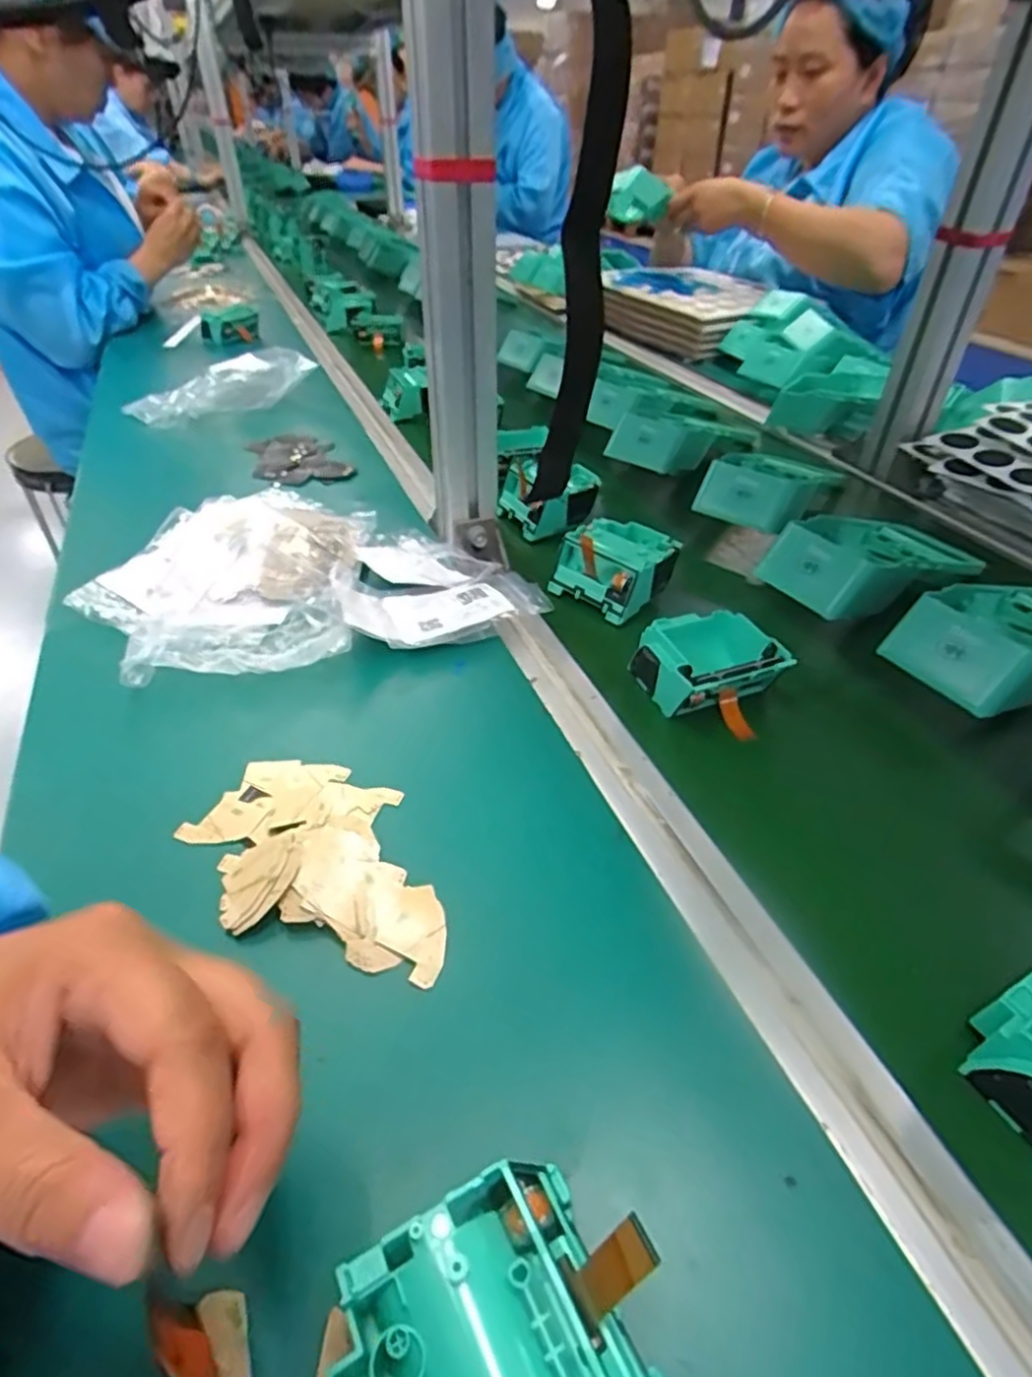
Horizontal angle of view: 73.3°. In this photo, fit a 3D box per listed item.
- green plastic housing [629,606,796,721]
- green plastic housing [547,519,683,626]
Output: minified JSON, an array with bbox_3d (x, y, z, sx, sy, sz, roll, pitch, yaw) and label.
[{"bbox_3d":[0.119,-0.019,0.445,0.073,0.037,0.076,-16,43,-18],"label":"green plastic housing"},{"bbox_3d":[0.075,-0.095,0.531,0.072,0.042,0.074,-30,49,-30],"label":"green plastic housing"}]

